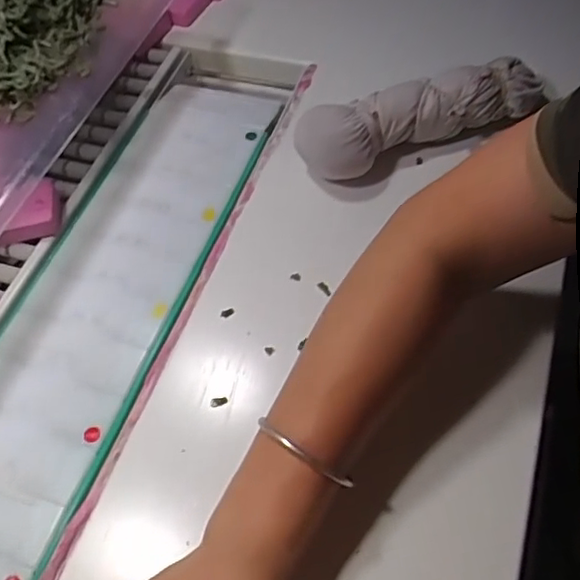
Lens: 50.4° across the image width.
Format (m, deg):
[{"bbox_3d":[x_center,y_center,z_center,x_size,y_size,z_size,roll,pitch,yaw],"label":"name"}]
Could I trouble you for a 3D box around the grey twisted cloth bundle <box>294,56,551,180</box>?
[{"bbox_3d":[0.107,-0.142,0.520,0.210,0.062,0.052,-21,57,-8],"label":"grey twisted cloth bundle"}]

